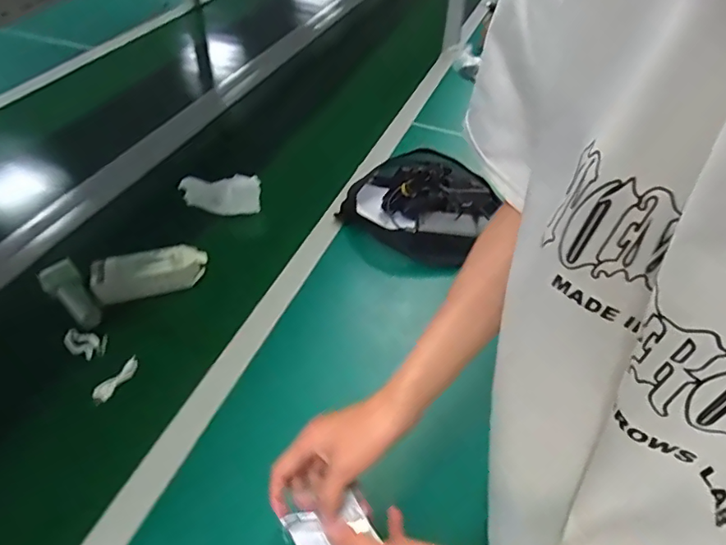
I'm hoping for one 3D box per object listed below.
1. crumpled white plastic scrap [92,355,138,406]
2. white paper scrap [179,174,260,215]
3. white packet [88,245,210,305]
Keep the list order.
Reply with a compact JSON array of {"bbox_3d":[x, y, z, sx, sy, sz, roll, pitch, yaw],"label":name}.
[{"bbox_3d":[-0.311,0.136,0.636,0.017,0.023,0.067,29,51,23],"label":"crumpled white plastic scrap"},{"bbox_3d":[-0.245,-0.133,0.866,0.133,0.050,0.054,-4,46,-8],"label":"white paper scrap"},{"bbox_3d":[-0.312,0.000,0.741,0.154,0.056,0.050,-16,49,-19],"label":"white packet"}]

